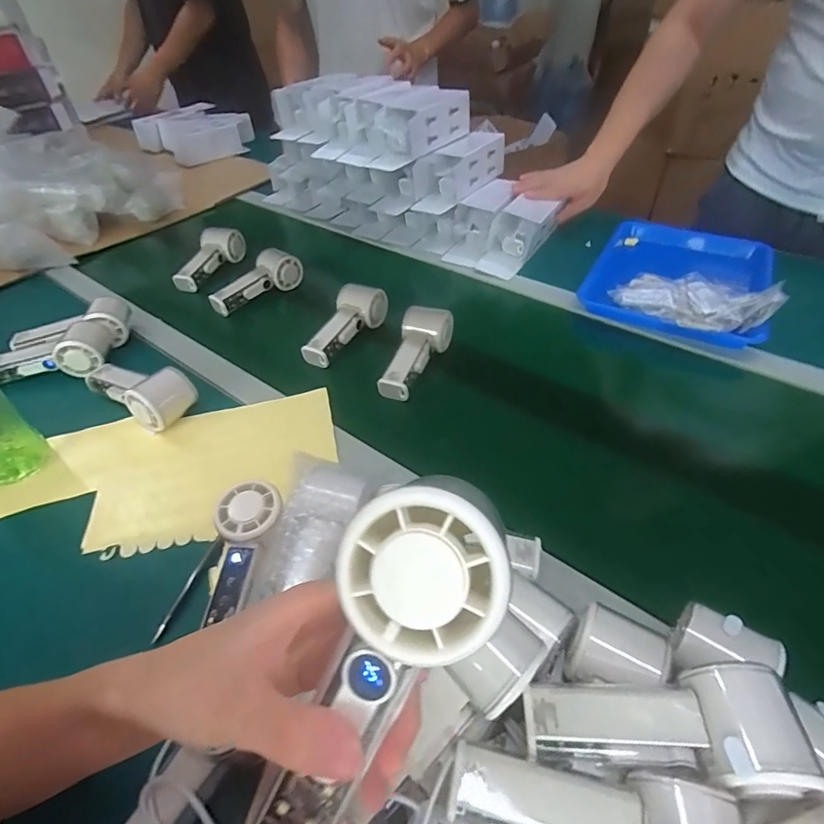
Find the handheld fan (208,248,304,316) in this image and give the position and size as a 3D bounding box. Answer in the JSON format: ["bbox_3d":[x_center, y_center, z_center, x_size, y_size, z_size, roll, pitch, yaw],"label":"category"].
[{"bbox_3d":[-0.260,-0.217,0.765,0.161,0.055,0.051,-31,52,-26],"label":"handheld fan"}]

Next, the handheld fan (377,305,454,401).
[{"bbox_3d":[0.004,-0.081,0.613,0.065,0.049,0.141,14,47,15],"label":"handheld fan"}]

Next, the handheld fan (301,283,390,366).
[{"bbox_3d":[-0.096,-0.128,0.664,0.063,0.052,0.146,18,48,19],"label":"handheld fan"}]

